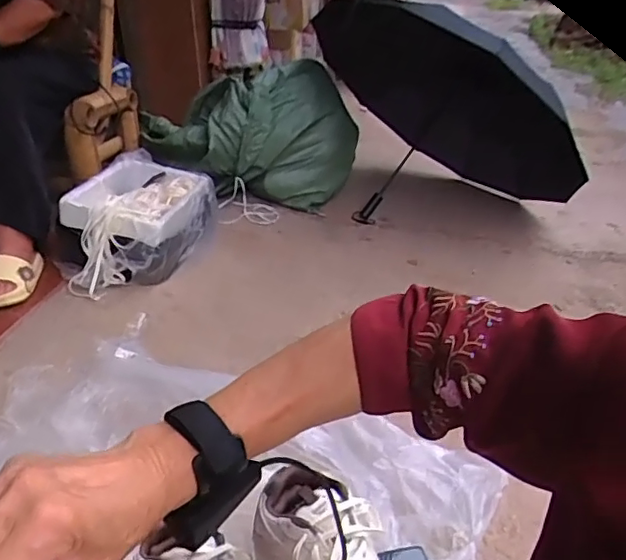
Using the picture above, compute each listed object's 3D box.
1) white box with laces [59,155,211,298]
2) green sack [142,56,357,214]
[{"bbox_3d":[-0.443,-0.141,1.434,0.251,0.189,0.421,7,30,12],"label":"white box with laces"},{"bbox_3d":[-0.200,-0.473,1.883,0.652,0.376,0.457,-21,35,-33],"label":"green sack"}]

